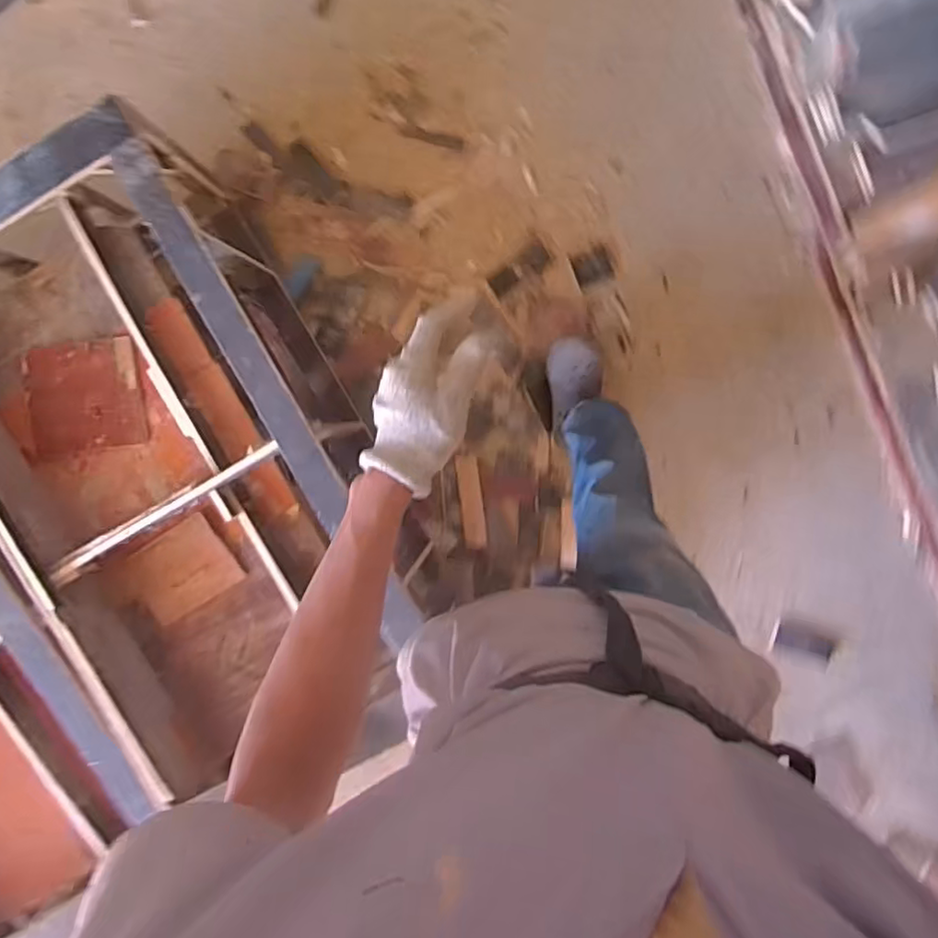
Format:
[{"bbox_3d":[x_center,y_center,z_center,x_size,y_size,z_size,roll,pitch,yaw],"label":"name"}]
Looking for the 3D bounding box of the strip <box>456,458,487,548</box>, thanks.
[{"bbox_3d":[0.007,0.081,1.528,0.055,0.023,0.223,-6,93,-1],"label":"strip"}]

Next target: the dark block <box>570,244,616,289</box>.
[{"bbox_3d":[0.296,-0.480,1.497,0.094,0.012,0.077,-23,93,0],"label":"dark block"}]

